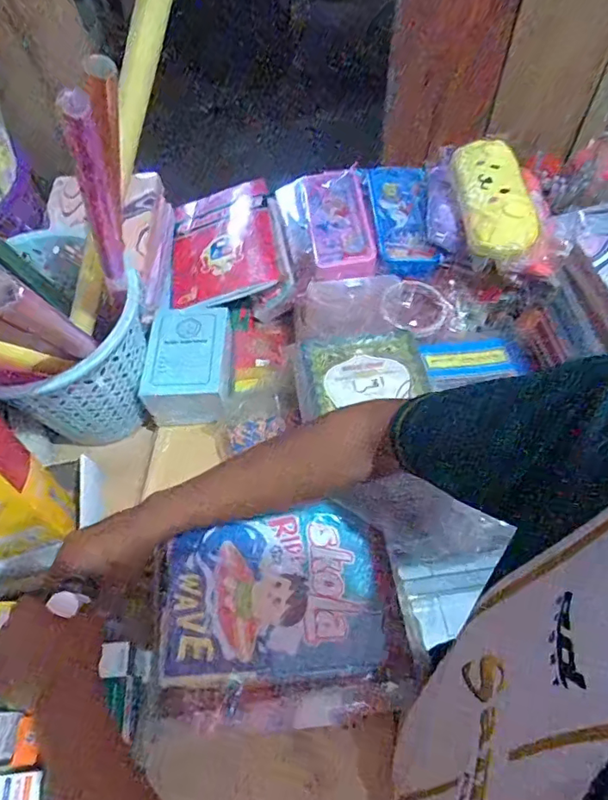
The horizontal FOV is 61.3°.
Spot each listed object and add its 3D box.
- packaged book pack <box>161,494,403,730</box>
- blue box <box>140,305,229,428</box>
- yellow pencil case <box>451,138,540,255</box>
[{"bbox_3d":[-0.026,0.215,0.517,0.236,0.035,0.192,-9,60,-3],"label":"packaged book pack"},{"bbox_3d":[-0.157,-0.058,0.731,0.110,0.079,0.170,-1,60,1],"label":"blue box"},{"bbox_3d":[0.258,-0.273,0.689,0.084,0.056,0.195,-3,60,0],"label":"yellow pencil case"}]

